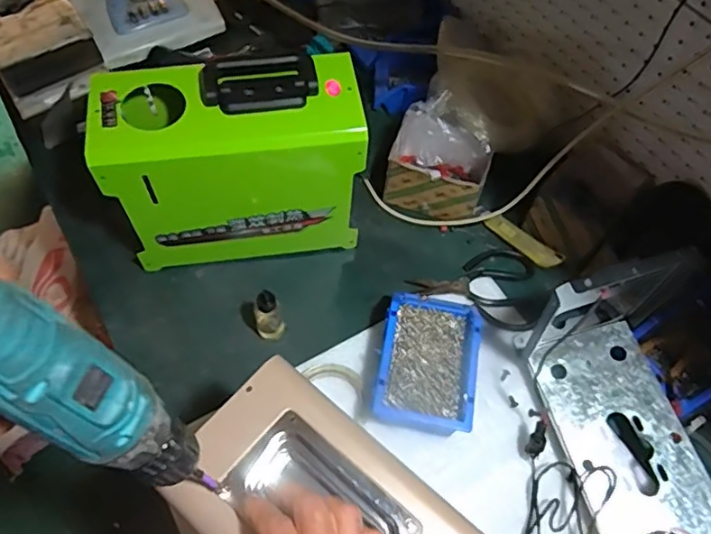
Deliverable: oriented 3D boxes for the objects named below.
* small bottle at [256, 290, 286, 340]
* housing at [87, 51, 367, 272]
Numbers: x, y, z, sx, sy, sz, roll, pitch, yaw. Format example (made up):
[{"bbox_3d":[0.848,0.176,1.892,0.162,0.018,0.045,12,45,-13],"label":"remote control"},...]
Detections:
[{"bbox_3d":[-0.110,0.060,0.731,0.034,0.103,0.034,2,60,-3],"label":"small bottle"},{"bbox_3d":[-0.150,-0.135,0.739,0.288,0.250,0.146,-7,61,-8],"label":"housing"}]

